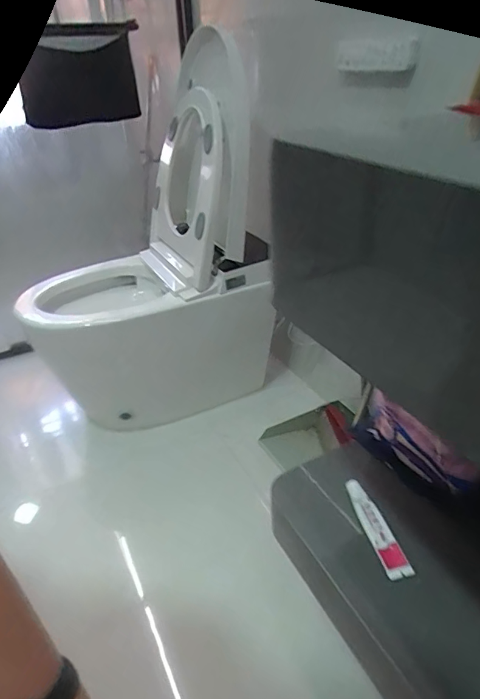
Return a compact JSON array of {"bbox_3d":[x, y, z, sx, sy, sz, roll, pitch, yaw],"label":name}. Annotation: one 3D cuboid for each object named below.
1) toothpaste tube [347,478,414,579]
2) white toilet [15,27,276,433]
[{"bbox_3d":[0.160,0.210,0.528,0.029,0.024,0.119,-12,32,-11],"label":"toothpaste tube"},{"bbox_3d":[-0.251,-0.230,1.149,0.575,0.870,0.413,-21,35,-24],"label":"white toilet"}]

